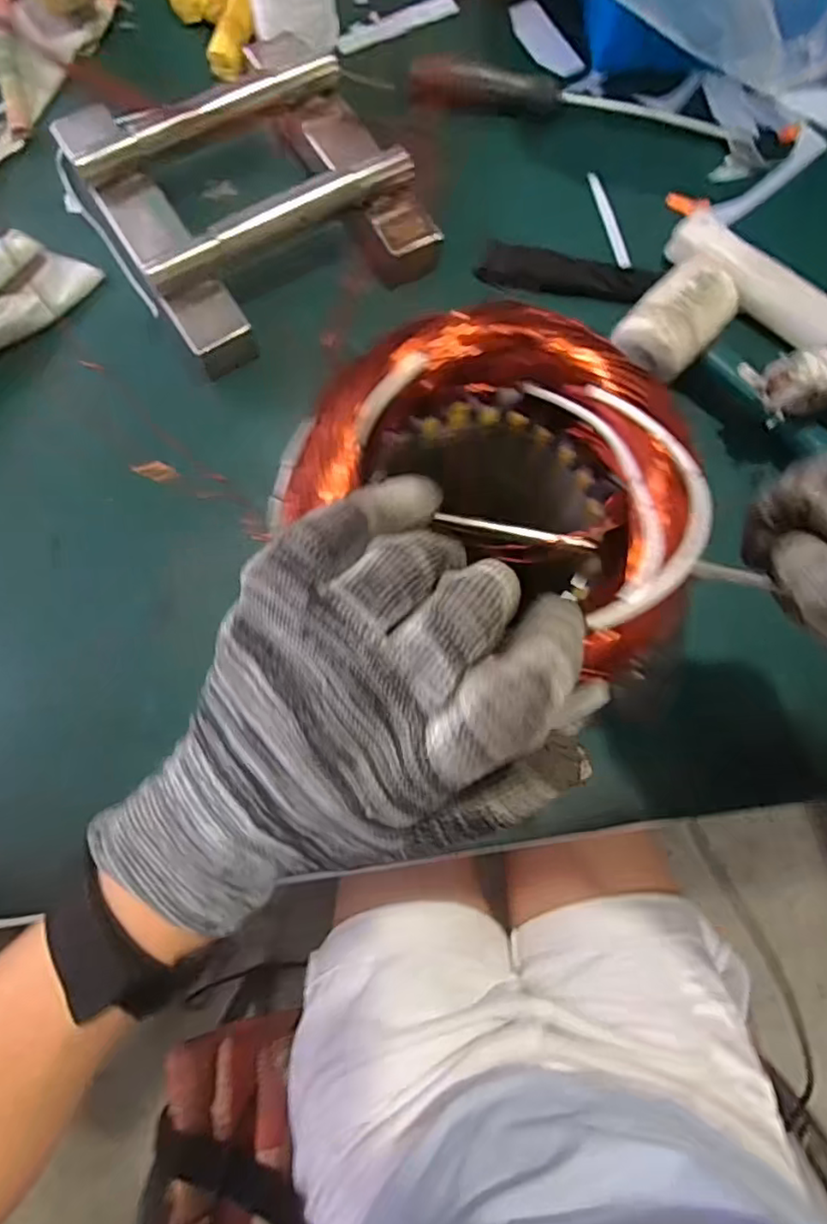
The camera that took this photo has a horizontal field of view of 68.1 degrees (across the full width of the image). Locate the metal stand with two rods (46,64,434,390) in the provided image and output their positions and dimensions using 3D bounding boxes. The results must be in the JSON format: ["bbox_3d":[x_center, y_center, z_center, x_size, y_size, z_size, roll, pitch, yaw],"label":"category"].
[{"bbox_3d":[-0.104,-0.274,0.396,0.182,0.041,0.191,-27,80,-9],"label":"metal stand with two rods"}]

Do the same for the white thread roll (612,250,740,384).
[{"bbox_3d":[0.162,-0.178,0.381,0.051,0.047,0.074,41,78,7],"label":"white thread roll"}]

